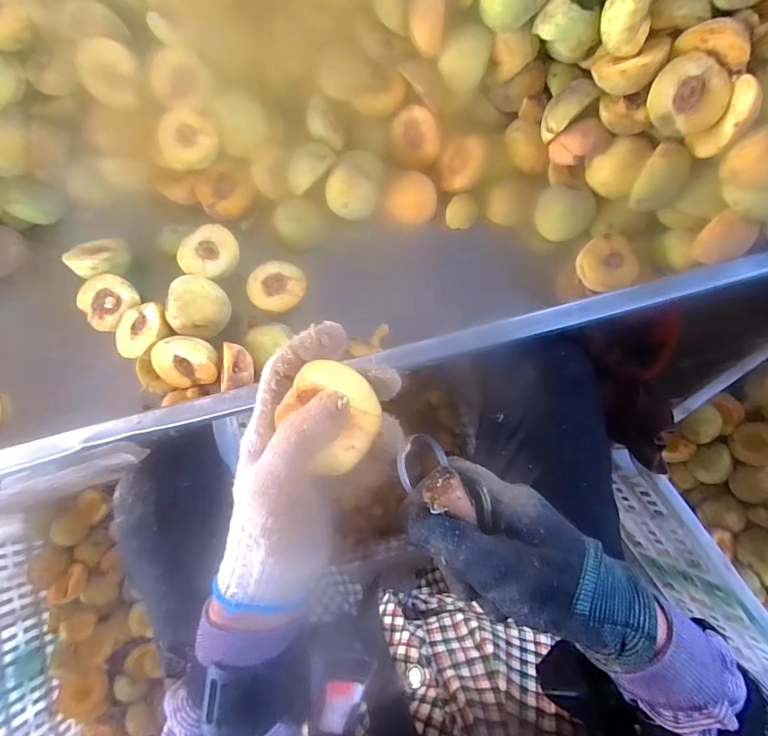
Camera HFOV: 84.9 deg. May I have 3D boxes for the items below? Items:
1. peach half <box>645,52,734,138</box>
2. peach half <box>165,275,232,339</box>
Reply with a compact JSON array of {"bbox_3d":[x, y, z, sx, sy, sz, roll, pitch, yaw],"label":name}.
[{"bbox_3d":[0.264,-0.237,0.372,0.061,0.030,0.057,38,106,-1],"label":"peach half"},{"bbox_3d":[-0.192,-0.062,0.432,0.033,0.057,0.060,21,123,37],"label":"peach half"}]

